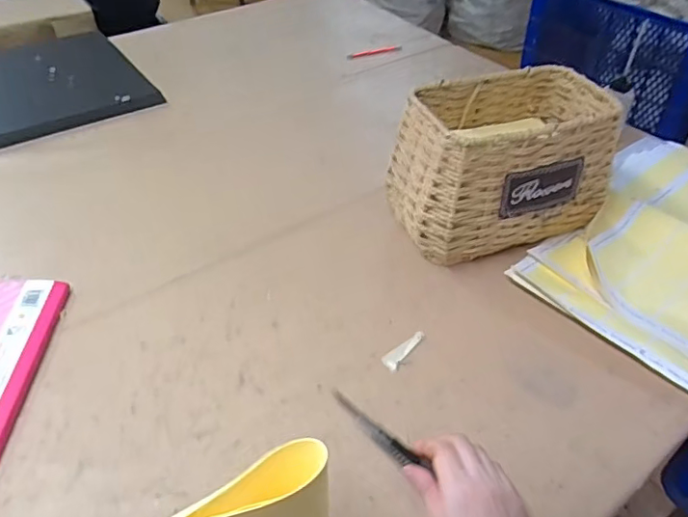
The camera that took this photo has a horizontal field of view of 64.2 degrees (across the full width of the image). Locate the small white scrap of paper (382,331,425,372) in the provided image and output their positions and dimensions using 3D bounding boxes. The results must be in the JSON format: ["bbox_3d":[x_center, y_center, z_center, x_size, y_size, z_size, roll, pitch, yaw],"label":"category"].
[{"bbox_3d":[0.063,0.094,0.578,0.018,0.004,0.059,29,51,27],"label":"small white scrap of paper"}]

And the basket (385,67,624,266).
[{"bbox_3d":[0.191,-0.117,0.677,0.255,0.165,0.152,-12,45,-12],"label":"basket"}]

